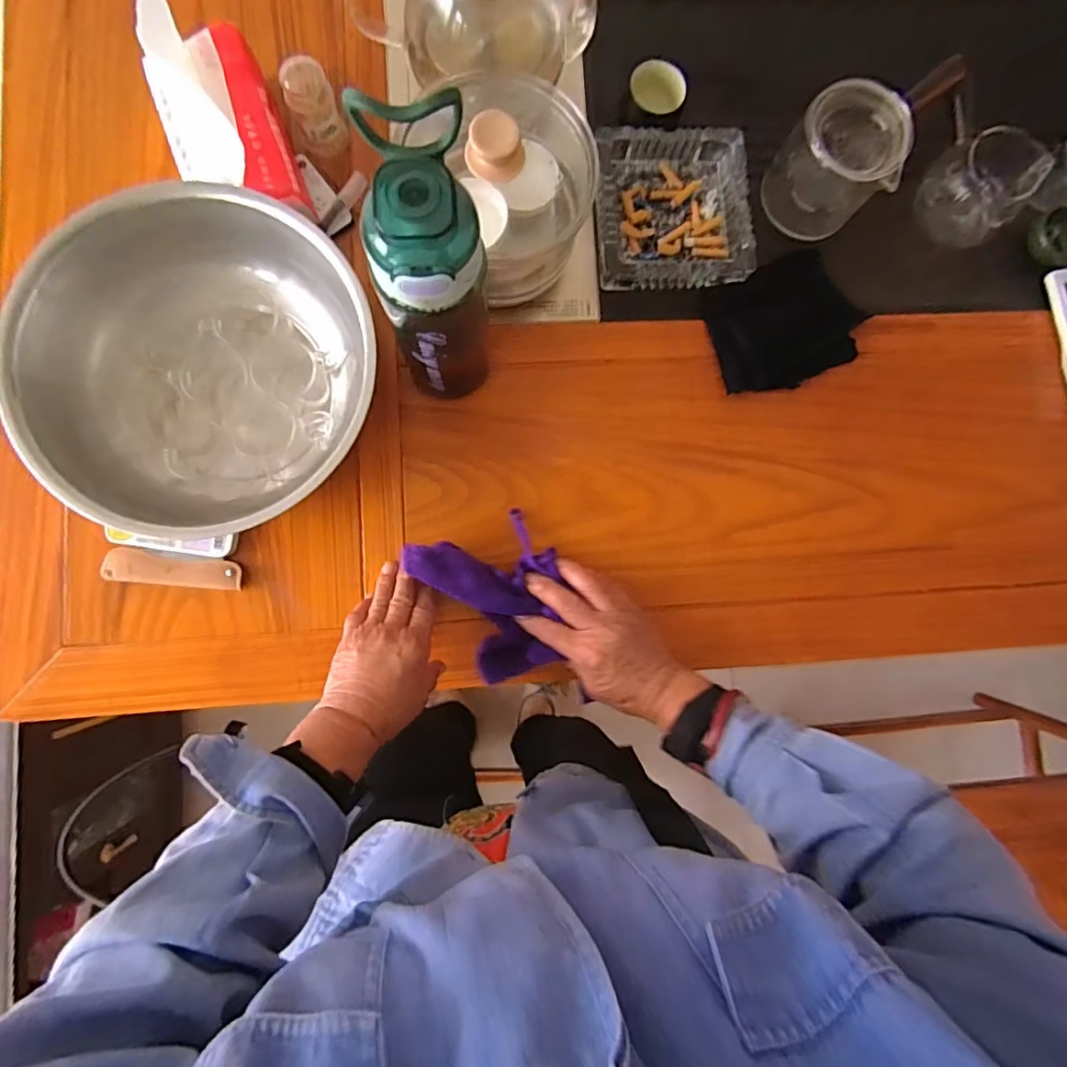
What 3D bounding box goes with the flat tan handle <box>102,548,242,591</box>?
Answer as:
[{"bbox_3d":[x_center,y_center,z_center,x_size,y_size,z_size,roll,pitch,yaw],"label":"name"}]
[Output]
[{"bbox_3d":[-0.320,0.034,0.499,0.113,0.009,0.029,7,86,-2],"label":"flat tan handle"}]

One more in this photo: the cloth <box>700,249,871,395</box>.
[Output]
[{"bbox_3d":[0.249,-0.209,0.556,0.152,0.010,0.118,-24,87,-4],"label":"cloth"}]

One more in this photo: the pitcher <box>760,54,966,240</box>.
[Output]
[{"bbox_3d":[0.331,-0.381,0.554,0.177,0.091,0.104,-31,88,-5],"label":"pitcher"}]

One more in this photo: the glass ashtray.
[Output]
[{"bbox_3d":[0.137,-0.320,0.550,0.149,0.034,0.152,-5,86,-3],"label":"glass ashtray"}]

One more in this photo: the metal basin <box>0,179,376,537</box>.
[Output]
[{"bbox_3d":[-0.277,-0.139,0.480,0.255,0.087,0.277,0,86,-3],"label":"metal basin"}]

